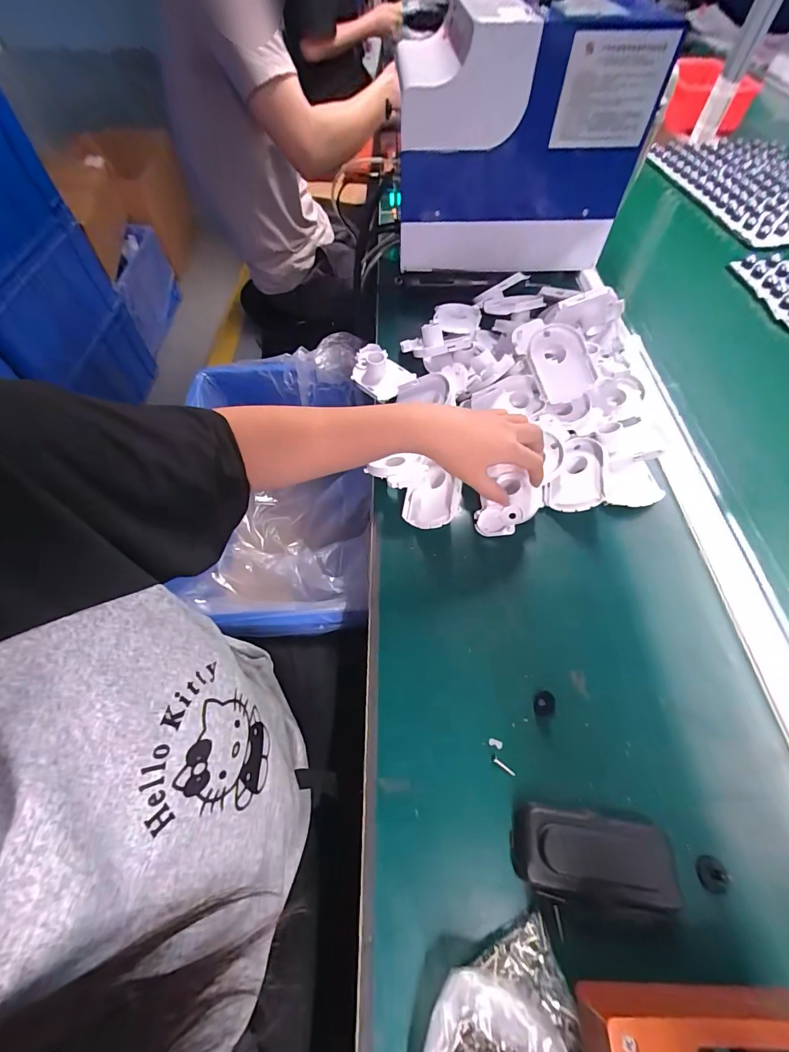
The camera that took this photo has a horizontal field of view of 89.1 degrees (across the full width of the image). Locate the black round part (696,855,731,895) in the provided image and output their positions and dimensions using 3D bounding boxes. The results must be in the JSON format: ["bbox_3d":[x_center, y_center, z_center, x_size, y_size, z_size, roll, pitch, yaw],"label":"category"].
[{"bbox_3d":[0.232,0.253,0.290,0.021,0.007,0.019,-26,62,-15],"label":"black round part"}]

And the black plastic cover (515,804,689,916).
[{"bbox_3d":[0.138,0.234,0.283,0.104,0.024,0.052,5,59,3],"label":"black plastic cover"}]

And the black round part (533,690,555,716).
[{"bbox_3d":[0.128,0.151,0.340,0.016,0.012,0.019,10,59,6],"label":"black round part"}]

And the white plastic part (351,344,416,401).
[{"bbox_3d":[-0.023,-0.217,0.567,0.087,0.045,0.064,35,65,19],"label":"white plastic part"}]

